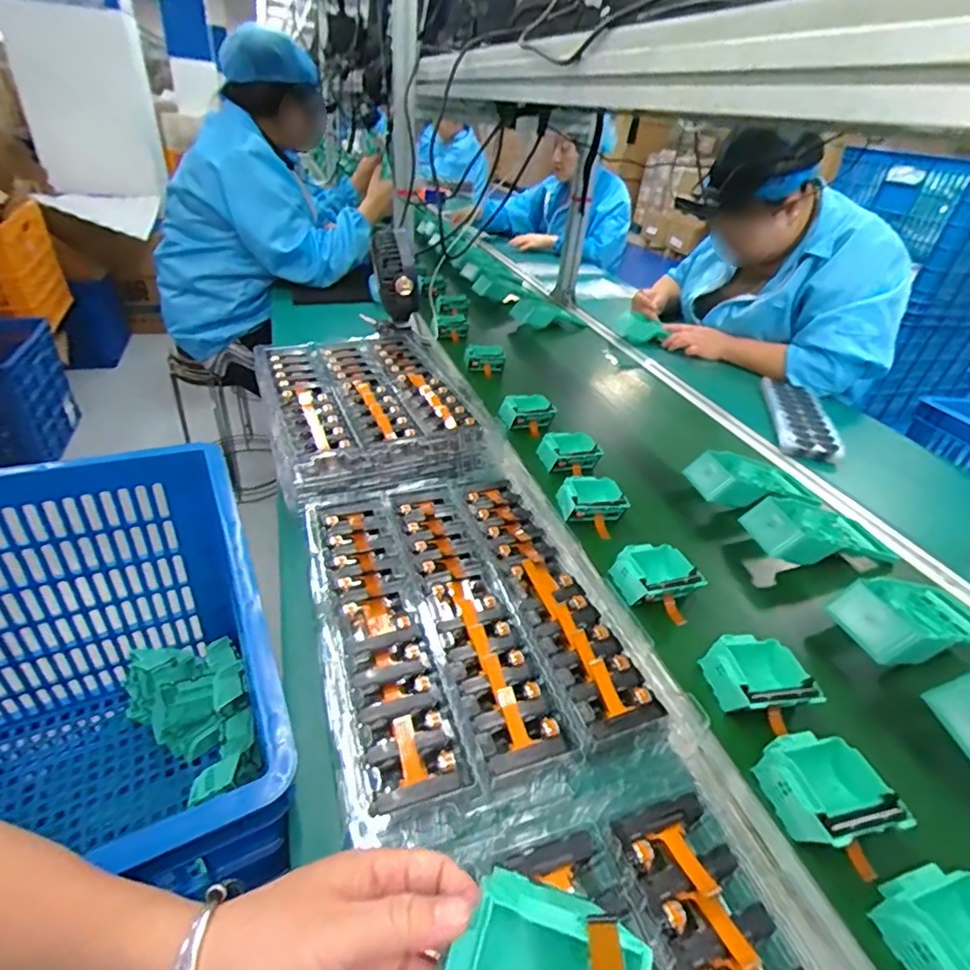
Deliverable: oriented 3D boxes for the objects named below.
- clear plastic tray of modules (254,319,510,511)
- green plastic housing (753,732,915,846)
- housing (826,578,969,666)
[{"bbox_3d":[-0.176,-0.135,0.784,0.276,0.044,0.414,-11,38,-22],"label":"clear plastic tray of modules"},{"bbox_3d":[0.257,0.230,0.407,0.076,0.035,0.076,-5,36,-14],"label":"green plastic housing"},{"bbox_3d":[0.462,0.142,0.574,0.184,0.043,0.087,2,39,-20],"label":"housing"}]

